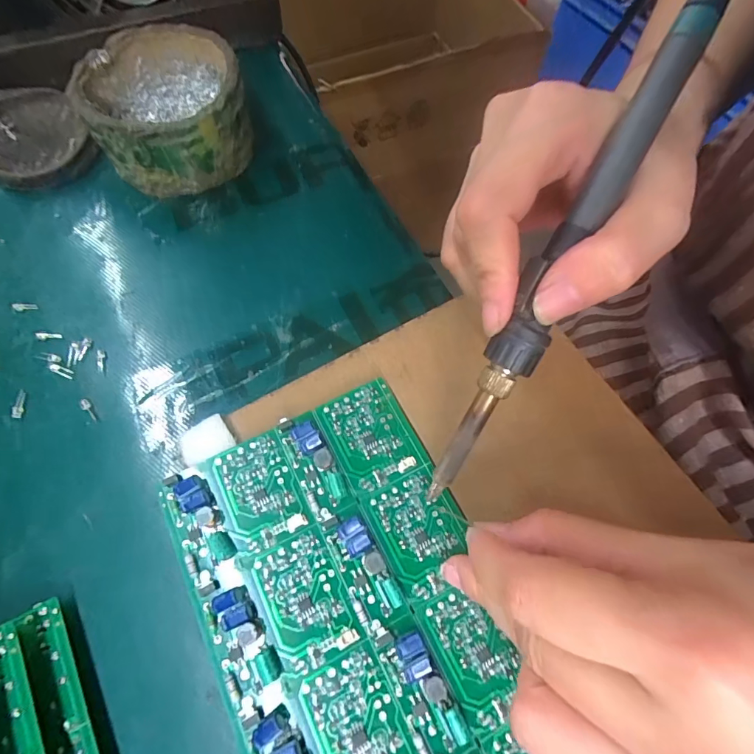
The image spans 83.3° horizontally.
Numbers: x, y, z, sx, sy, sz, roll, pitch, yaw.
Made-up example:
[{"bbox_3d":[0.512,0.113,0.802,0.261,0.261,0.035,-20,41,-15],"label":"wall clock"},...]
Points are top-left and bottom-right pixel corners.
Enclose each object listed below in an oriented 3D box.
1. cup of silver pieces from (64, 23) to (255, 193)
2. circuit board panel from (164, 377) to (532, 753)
[{"bbox_3d":[-0.120,-0.154,0.249,0.083,0.050,0.082,1,66,-3],"label":"cup of silver pieces"},{"bbox_3d":[0.008,0.112,0.149,0.100,0.009,0.223,-24,68,-13],"label":"circuit board panel"}]

